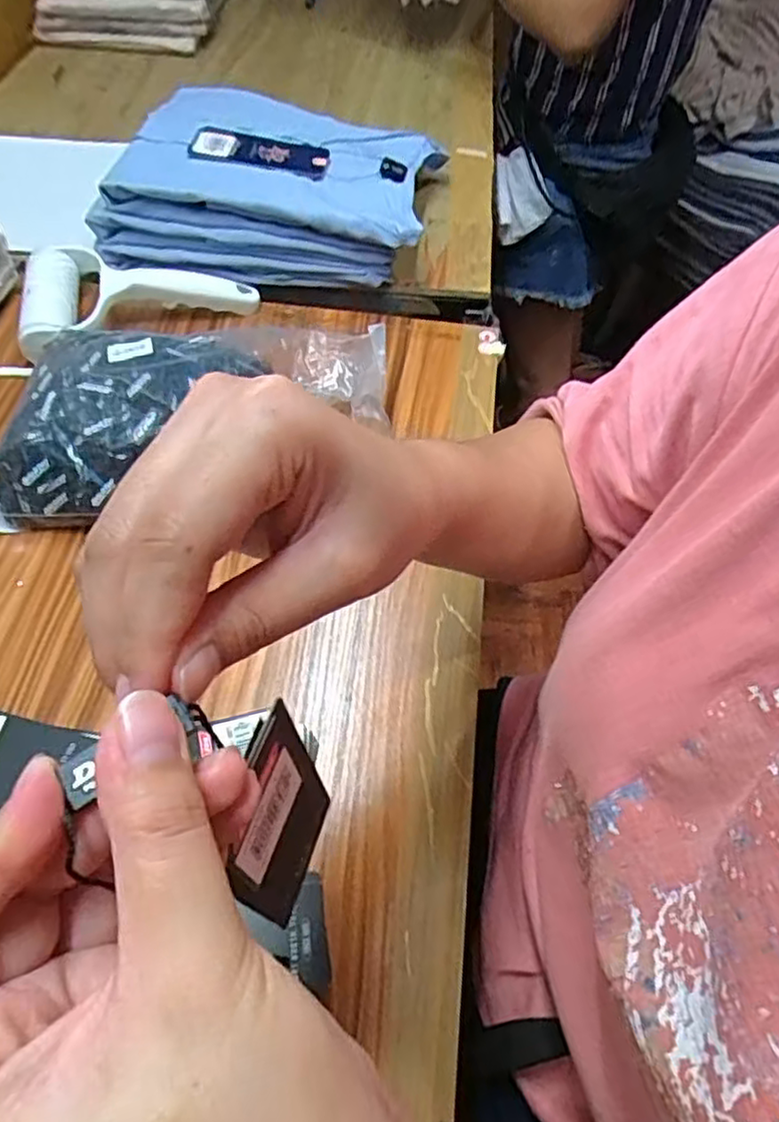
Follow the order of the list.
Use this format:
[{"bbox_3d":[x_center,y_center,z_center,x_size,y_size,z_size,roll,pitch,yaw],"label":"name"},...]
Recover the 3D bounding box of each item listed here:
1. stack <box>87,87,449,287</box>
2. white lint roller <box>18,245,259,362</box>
[{"bbox_3d":[-0.107,-0.343,0.638,0.287,0.090,0.204,3,56,0],"label":"stack"},{"bbox_3d":[-0.219,-0.230,0.583,0.192,0.044,0.119,-24,60,-17],"label":"white lint roller"}]

